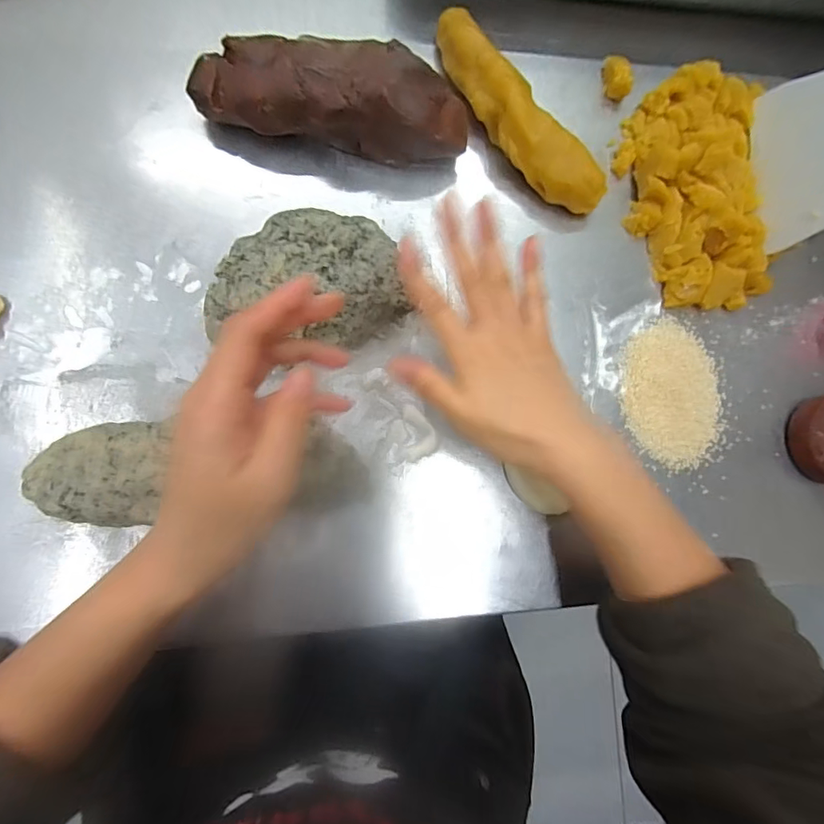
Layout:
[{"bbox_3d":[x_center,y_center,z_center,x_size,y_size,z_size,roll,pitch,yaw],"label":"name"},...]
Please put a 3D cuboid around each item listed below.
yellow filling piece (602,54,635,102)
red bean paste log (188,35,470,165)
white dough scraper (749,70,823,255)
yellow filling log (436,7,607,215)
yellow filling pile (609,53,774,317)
[{"bbox_3d":[0.170,-0.279,0.382,0.015,0.022,0.031,-8,84,-7],"label":"yellow filling piece"},{"bbox_3d":[-0.055,-0.229,0.338,0.191,0.056,0.054,8,82,-5],"label":"red bean paste log"},{"bbox_3d":[0.300,-0.192,0.340,0.004,0.085,0.122,-1,90,-23],"label":"white dough scraper"},{"bbox_3d":[0.078,-0.228,0.356,0.038,0.042,0.181,-39,88,-9],"label":"yellow filling log"},{"bbox_3d":[0.230,-0.184,0.367,0.114,0.041,0.198,-7,84,-7],"label":"yellow filling pile"}]

